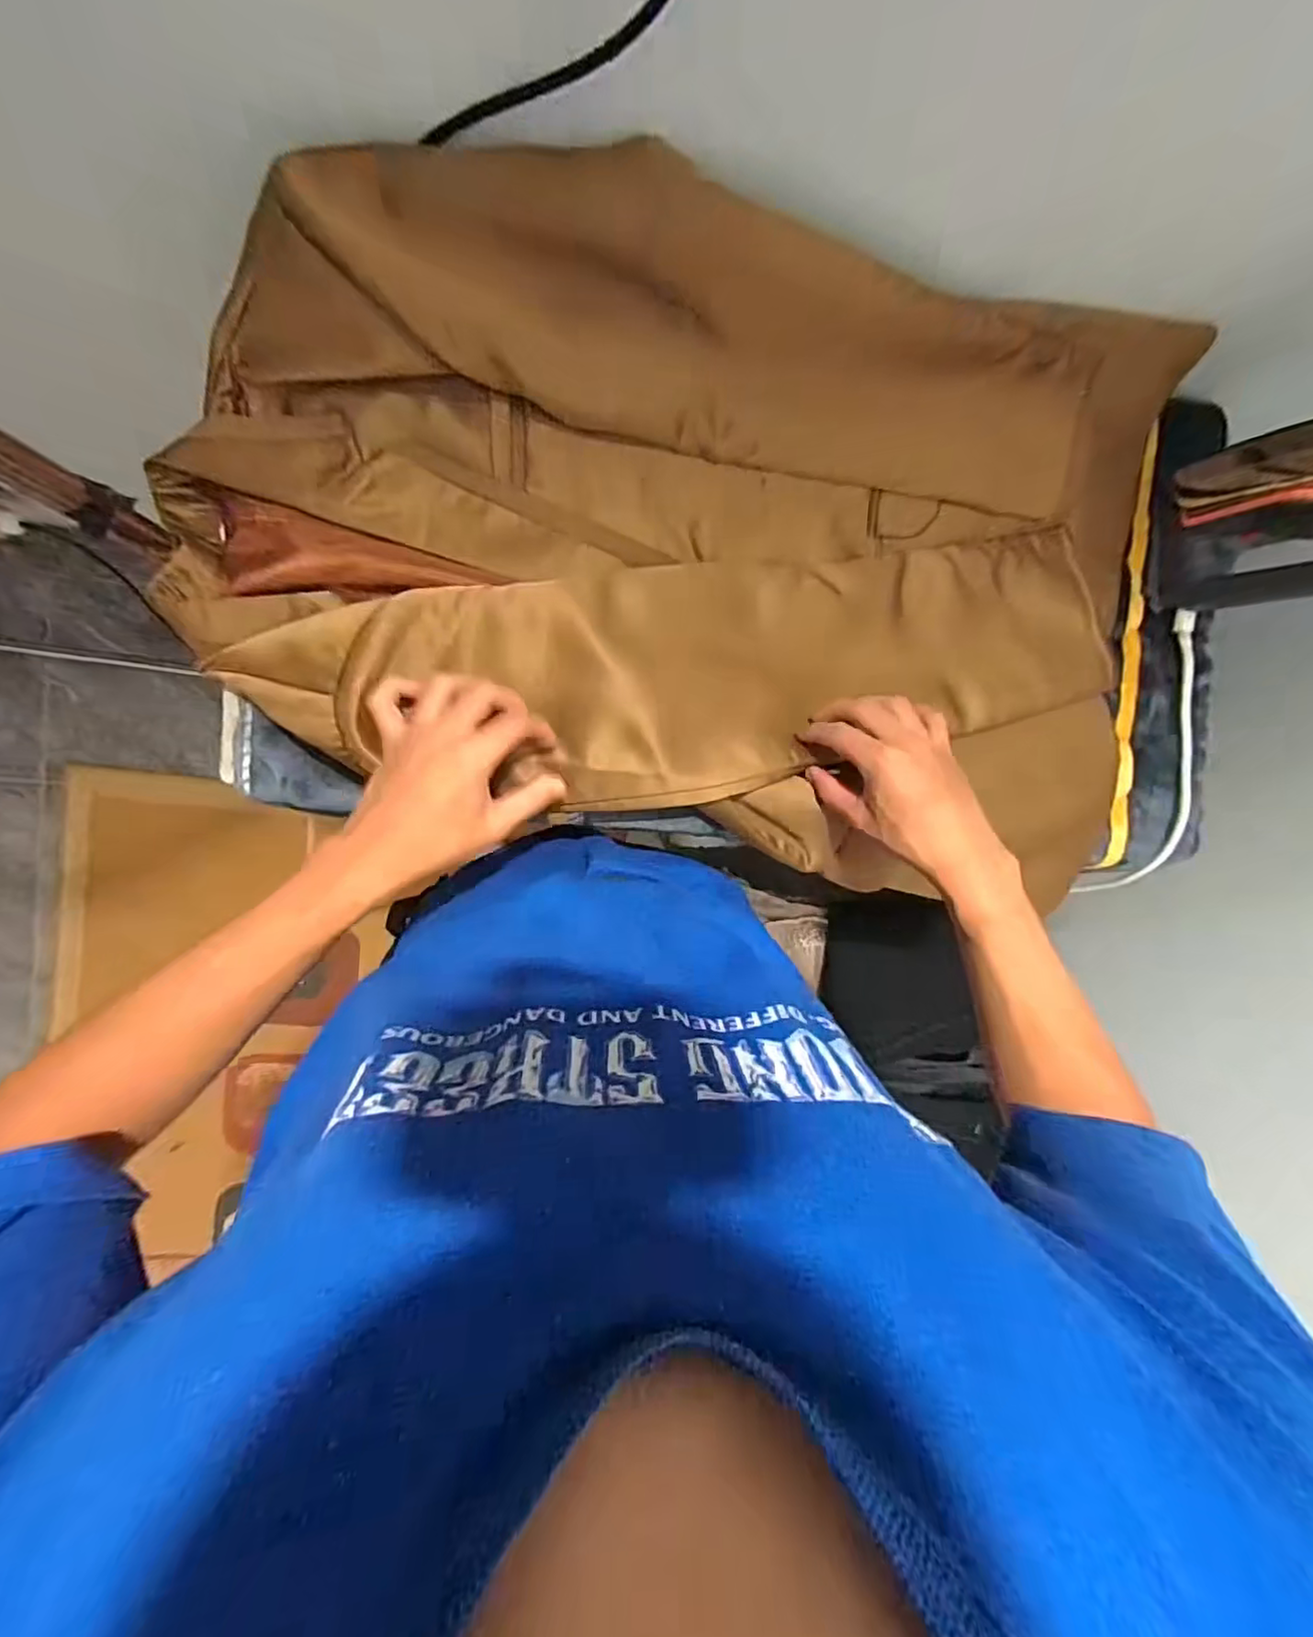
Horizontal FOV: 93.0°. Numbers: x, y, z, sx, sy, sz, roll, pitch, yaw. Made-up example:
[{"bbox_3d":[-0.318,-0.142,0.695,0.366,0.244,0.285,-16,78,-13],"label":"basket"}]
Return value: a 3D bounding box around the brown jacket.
[{"bbox_3d":[0.049,-0.197,0.440,0.699,0.075,0.411,10,91,-9],"label":"brown jacket"}]

